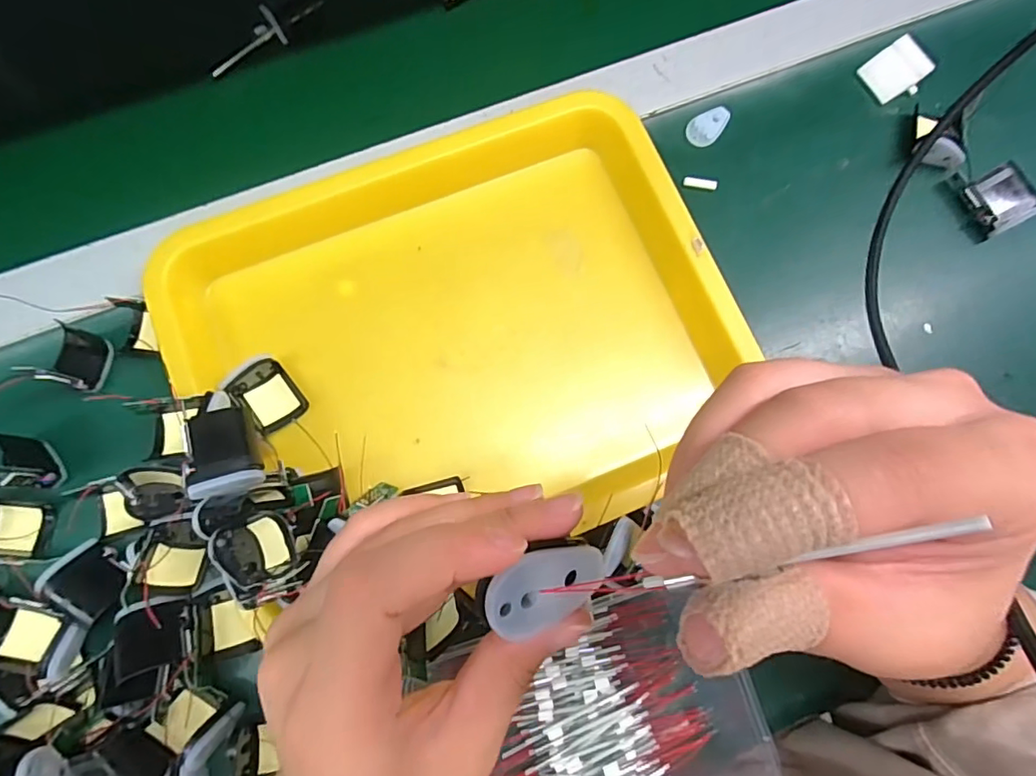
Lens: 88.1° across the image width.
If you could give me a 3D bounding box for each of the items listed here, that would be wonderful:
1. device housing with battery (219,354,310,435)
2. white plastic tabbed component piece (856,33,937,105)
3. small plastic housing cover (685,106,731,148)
[{"bbox_3d":[-0.154,0.003,0.329,0.032,0.020,0.042,-40,83,-8],"label":"device housing with battery"},{"bbox_3d":[0.279,-0.233,0.395,0.039,0.008,0.037,-34,86,21],"label":"white plastic tabbed component piece"},{"bbox_3d":[0.138,-0.191,0.388,0.022,0.006,0.034,42,81,6],"label":"small plastic housing cover"}]

